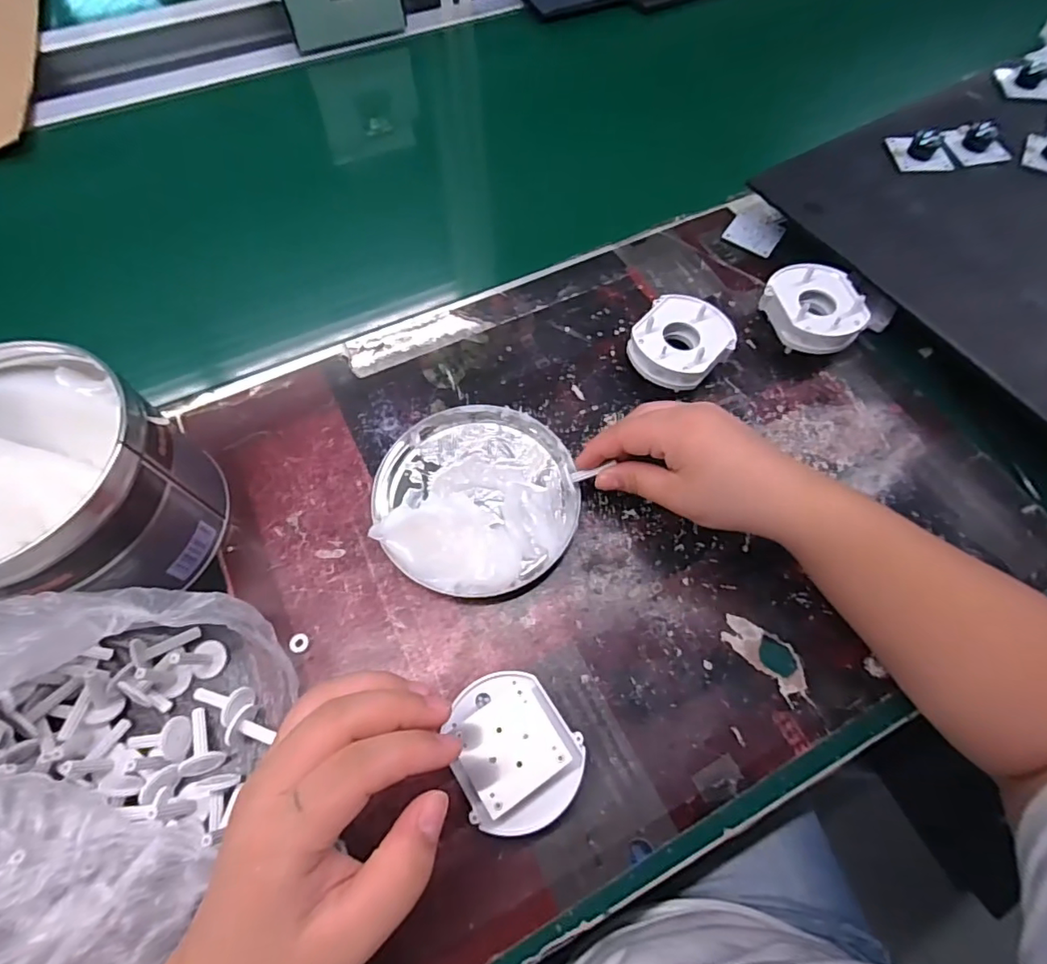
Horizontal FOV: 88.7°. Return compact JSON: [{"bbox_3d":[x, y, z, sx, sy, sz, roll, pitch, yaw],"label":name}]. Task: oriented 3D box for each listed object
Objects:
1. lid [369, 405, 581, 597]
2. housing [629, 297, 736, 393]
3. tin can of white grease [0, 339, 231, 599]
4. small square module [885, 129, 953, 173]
[{"bbox_3d":[-0.031,0.006,0.337,0.124,0.029,0.126,0,65,-1],"label":"lid"},{"bbox_3d":[0.110,-0.095,0.379,0.061,0.038,0.064,0,65,-1],"label":"housing"},{"bbox_3d":[-0.252,0.003,0.297,0.126,0.100,0.116,0,65,-1],"label":"tin can of white grease"},{"bbox_3d":[0.341,-0.282,0.453,0.049,0.018,0.048,3,65,1],"label":"small square module"}]

